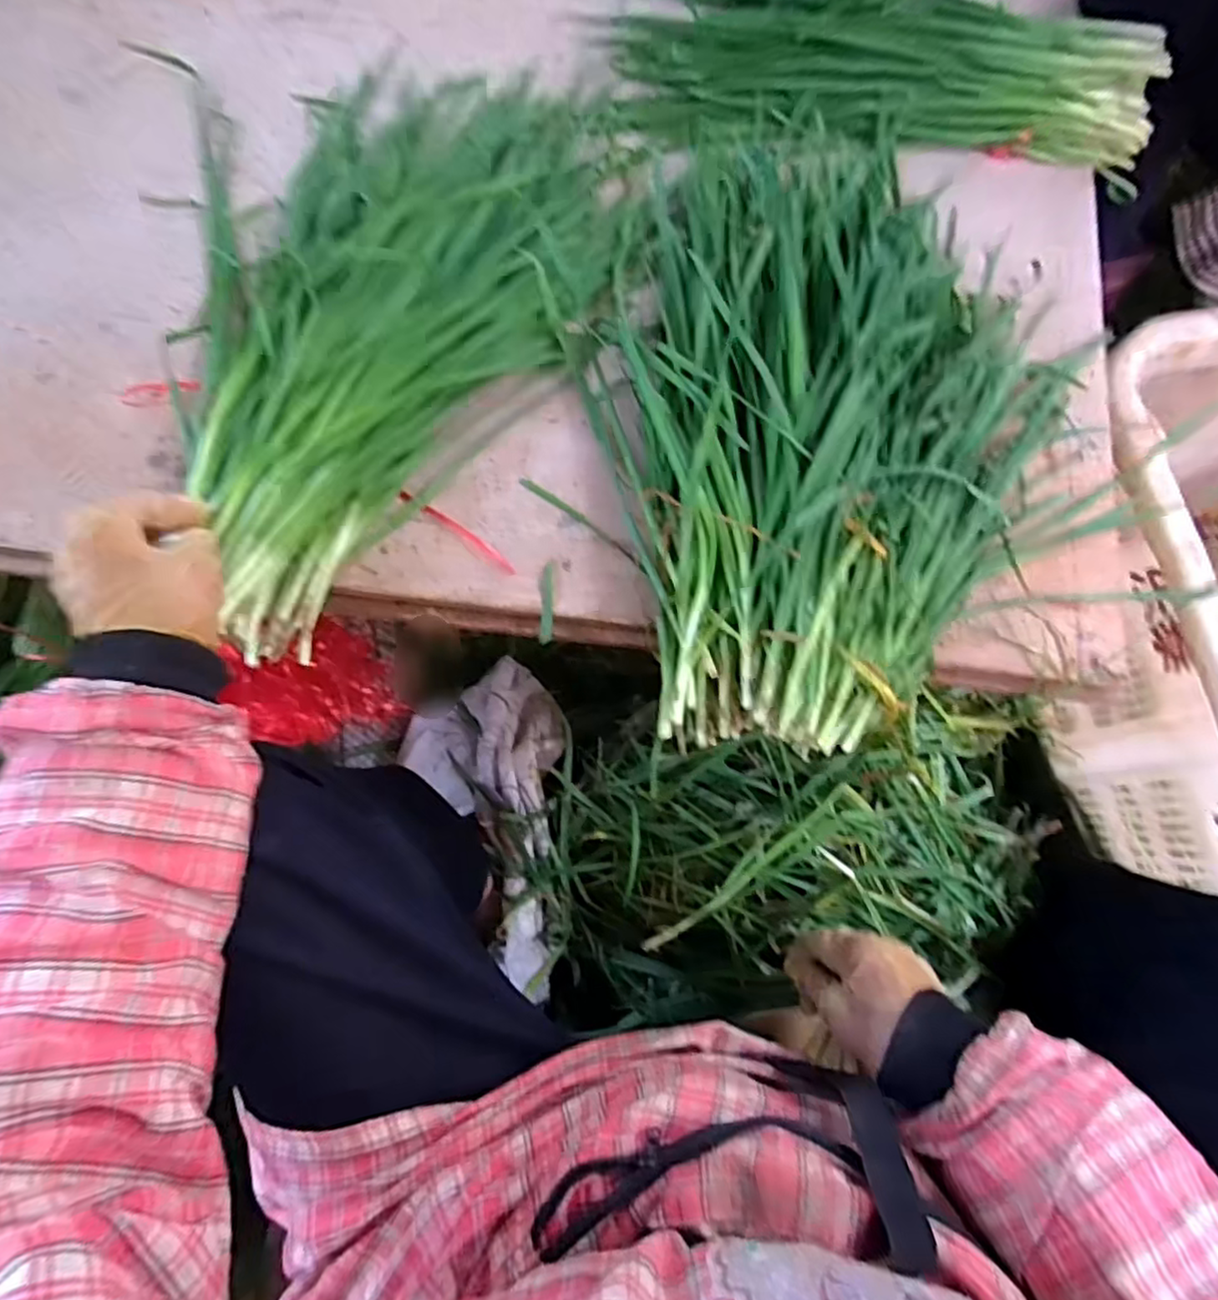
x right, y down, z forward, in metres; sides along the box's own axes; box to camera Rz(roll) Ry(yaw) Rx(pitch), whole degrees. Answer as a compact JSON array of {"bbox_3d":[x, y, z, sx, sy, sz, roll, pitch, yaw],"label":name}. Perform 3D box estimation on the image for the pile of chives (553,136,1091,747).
[{"bbox_3d":[0.152,-0.183,0.452,0.341,0.076,0.500,2,73,2],"label":"pile of chives"}]

